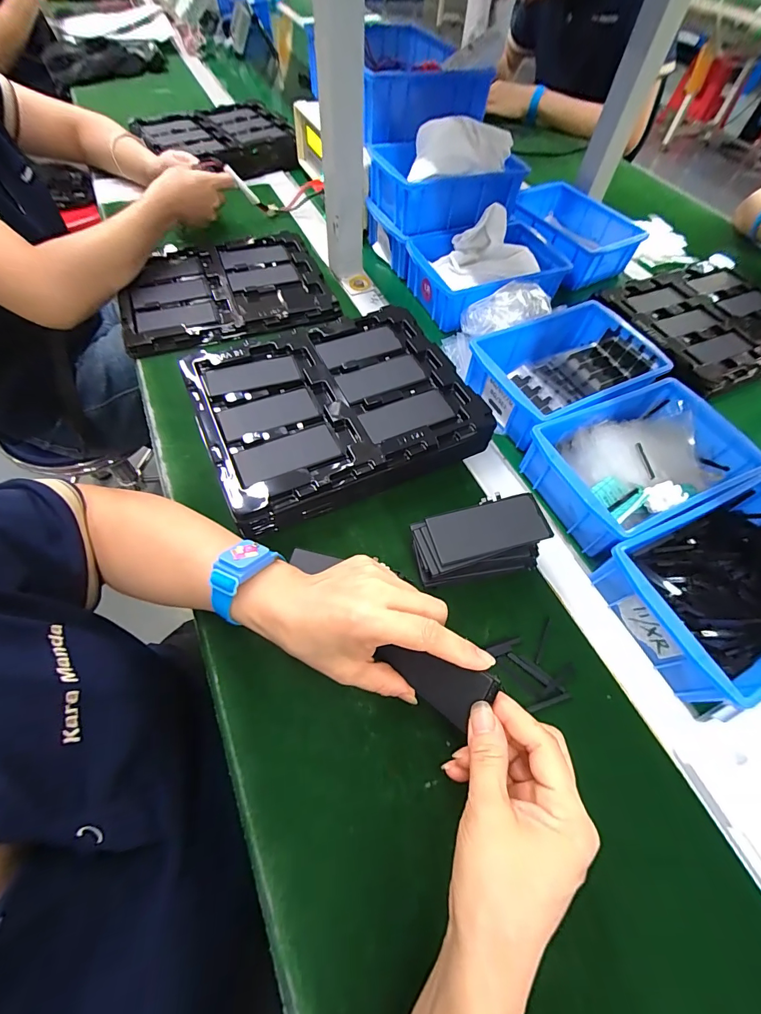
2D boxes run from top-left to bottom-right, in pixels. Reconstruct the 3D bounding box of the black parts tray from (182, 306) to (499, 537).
[{"bbox_3d":[-0.052,-0.114,0.436,0.272,0.040,0.229,-24,64,-16],"label":"black parts tray"}]

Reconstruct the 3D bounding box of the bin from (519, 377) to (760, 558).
[{"bbox_3d":[0.261,-0.043,0.407,0.198,0.061,0.130,-21,63,-15],"label":"bin"}]

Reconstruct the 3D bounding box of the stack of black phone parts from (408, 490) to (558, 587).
[{"bbox_3d":[0.083,0.033,0.352,0.112,0.058,0.057,-12,61,-10],"label":"stack of black phone parts"}]

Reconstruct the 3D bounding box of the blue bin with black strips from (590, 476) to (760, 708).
[{"bbox_3d":[0.307,0.067,0.346,0.196,0.058,0.128,-21,63,-14],"label":"blue bin with black strips"}]

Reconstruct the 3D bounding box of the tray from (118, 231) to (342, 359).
[{"bbox_3d":[-0.218,-0.307,0.557,0.269,0.021,0.218,-18,62,-13],"label":"tray"}]

